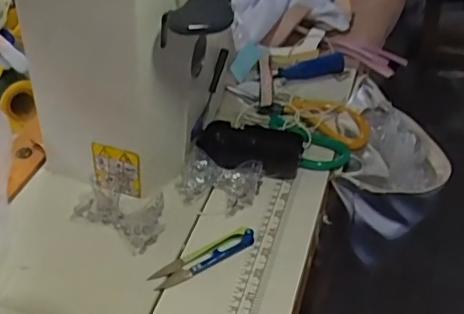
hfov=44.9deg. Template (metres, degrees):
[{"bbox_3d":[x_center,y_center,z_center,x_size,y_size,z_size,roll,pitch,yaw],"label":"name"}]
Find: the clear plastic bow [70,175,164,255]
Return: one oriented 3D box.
[{"bbox_3d":[-0.107,0.054,0.544,0.084,0.029,0.053,18,43,24],"label":"clear plastic bow"}]

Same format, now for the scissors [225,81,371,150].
[{"bbox_3d":[0.078,-0.056,0.671,0.181,0.028,0.058,22,45,28],"label":"scissors"}]

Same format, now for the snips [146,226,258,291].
[{"bbox_3d":[-0.025,0.091,0.517,0.103,0.012,0.022,-21,42,-21],"label":"snips"}]

